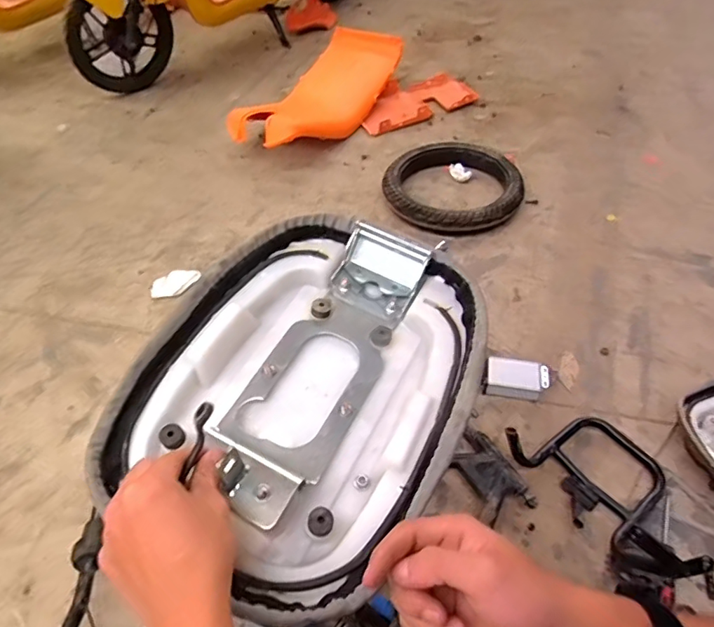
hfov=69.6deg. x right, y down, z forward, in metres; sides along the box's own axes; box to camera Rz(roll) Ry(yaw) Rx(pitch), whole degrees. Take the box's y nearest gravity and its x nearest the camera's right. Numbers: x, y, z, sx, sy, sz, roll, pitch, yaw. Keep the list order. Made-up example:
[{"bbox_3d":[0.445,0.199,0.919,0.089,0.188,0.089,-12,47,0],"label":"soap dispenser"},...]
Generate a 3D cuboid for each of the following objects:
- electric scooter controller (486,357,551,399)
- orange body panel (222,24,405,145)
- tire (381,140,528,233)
[{"bbox_3d":[0.304,0.125,0.986,0.124,0.040,0.071,5,49,6],"label":"electric scooter controller"},{"bbox_3d":[-0.108,-0.698,1.618,0.257,0.204,0.658,33,57,26],"label":"orange body panel"},{"bbox_3d":[0.258,-0.336,1.374,0.346,0.065,0.350,33,57,26],"label":"tire"}]

